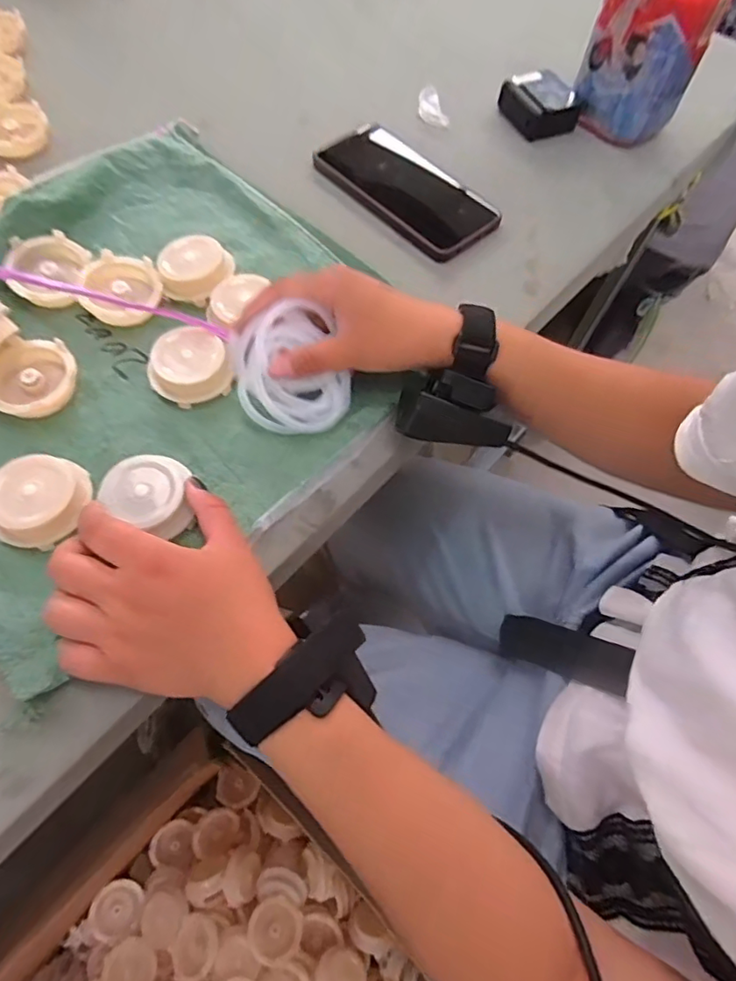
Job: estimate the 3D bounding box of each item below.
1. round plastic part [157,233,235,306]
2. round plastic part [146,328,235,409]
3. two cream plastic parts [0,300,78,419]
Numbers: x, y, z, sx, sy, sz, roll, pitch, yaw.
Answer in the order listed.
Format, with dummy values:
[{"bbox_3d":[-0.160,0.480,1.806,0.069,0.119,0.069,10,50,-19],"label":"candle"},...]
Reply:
[{"bbox_3d":[-0.130,-0.168,0.409,0.045,0.019,0.054,23,65,7],"label":"round plastic part"},{"bbox_3d":[-0.121,-0.084,0.369,0.053,0.025,0.047,-18,67,-12],"label":"round plastic part"},{"bbox_3d":[-0.229,-0.081,0.356,0.069,0.042,0.059,29,66,10],"label":"two cream plastic parts"}]

